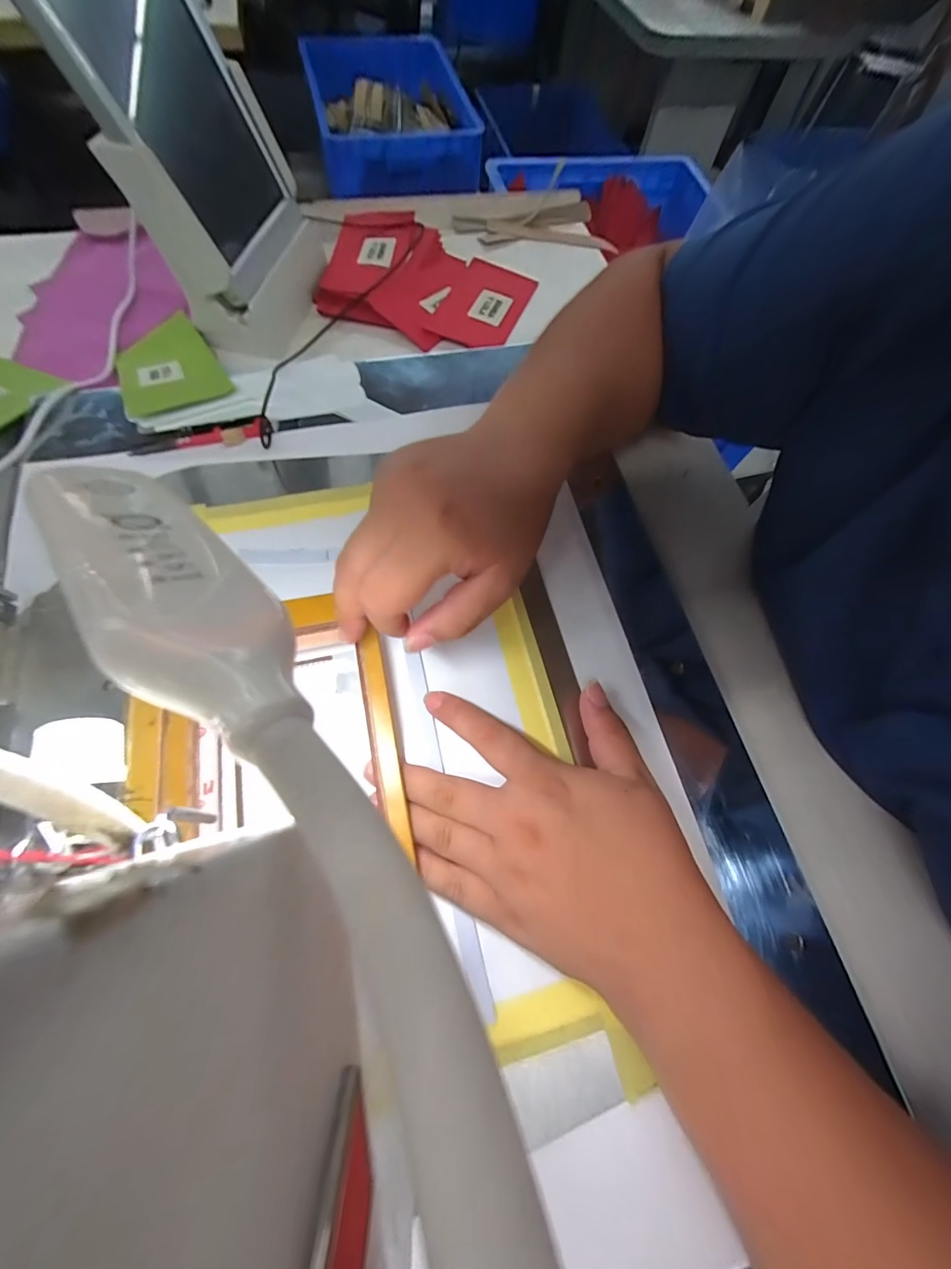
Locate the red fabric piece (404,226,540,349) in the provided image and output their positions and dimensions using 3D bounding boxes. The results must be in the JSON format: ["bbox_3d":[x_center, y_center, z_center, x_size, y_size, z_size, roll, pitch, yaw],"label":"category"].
[{"bbox_3d":[-0.017,-0.365,0.443,0.134,0.018,0.164,23,68,-1],"label":"red fabric piece"}]

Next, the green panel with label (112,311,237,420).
[{"bbox_3d":[-0.266,-0.229,0.354,0.081,0.009,0.113,-29,73,-14],"label":"green panel with label"}]

